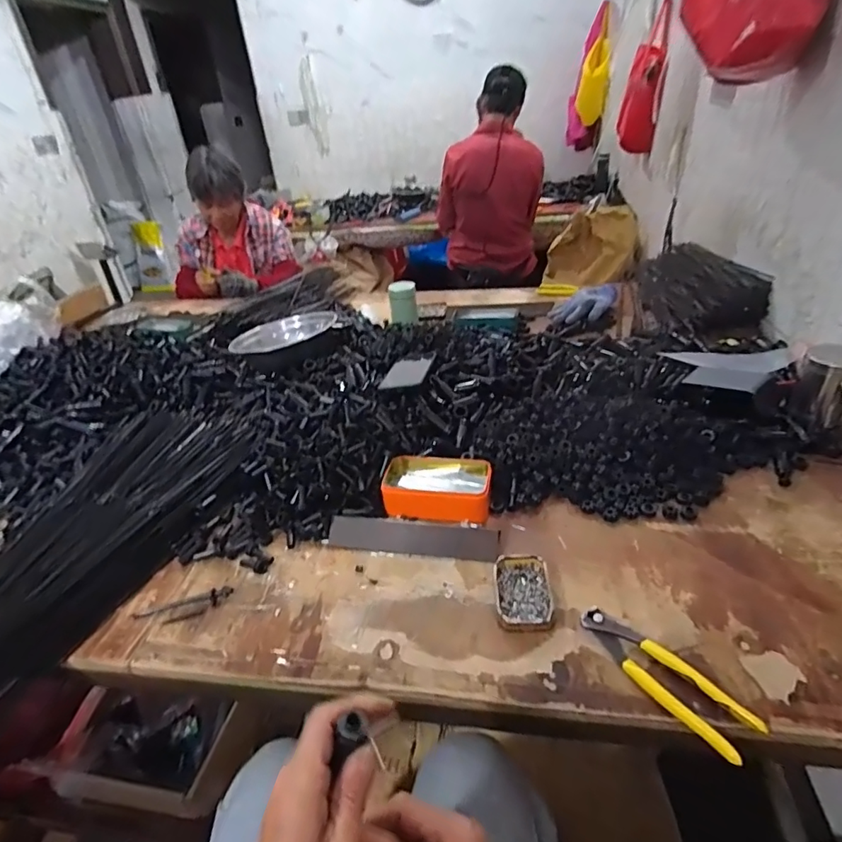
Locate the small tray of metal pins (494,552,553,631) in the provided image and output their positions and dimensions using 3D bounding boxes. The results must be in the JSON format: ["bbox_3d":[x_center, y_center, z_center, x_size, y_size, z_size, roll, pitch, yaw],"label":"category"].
[{"bbox_3d":[0.113,0.191,0.567,0.059,0.022,0.090,-2,34,7],"label":"small tray of metal pins"}]

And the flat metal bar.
[{"bbox_3d":[-0.011,0.150,0.651,0.217,0.006,0.041,2,70,12],"label":"flat metal bar"}]

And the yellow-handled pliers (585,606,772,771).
[{"bbox_3d":[0.222,0.237,0.476,0.047,0.019,0.165,-27,39,-27],"label":"yellow-handled pliers"}]

